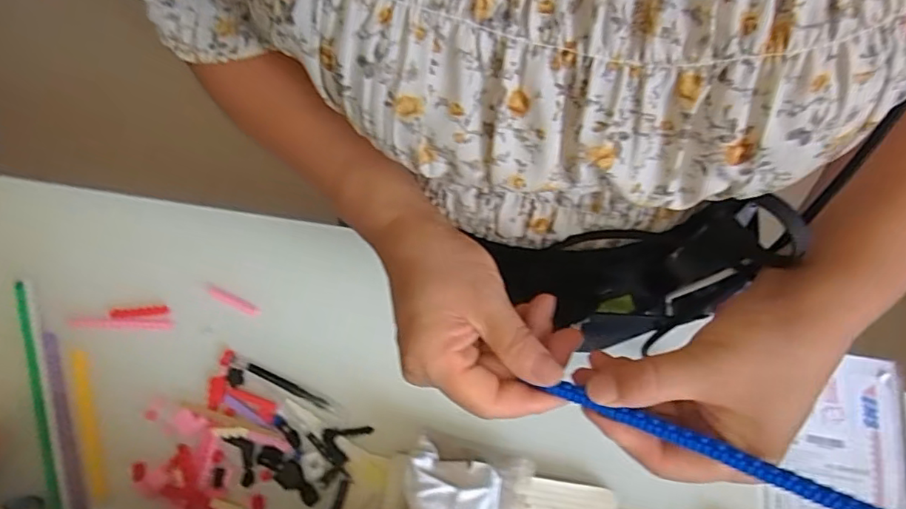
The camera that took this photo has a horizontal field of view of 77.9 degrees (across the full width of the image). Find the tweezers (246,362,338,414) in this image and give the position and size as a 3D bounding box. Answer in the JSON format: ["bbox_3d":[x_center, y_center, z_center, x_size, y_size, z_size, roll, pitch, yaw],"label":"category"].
[{"bbox_3d":[-0.137,0.114,0.477,0.086,0.006,0.009,24,71,9],"label":"tweezers"}]

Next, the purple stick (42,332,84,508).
[{"bbox_3d":[-0.311,0.162,0.453,0.012,0.004,0.212,-21,71,-8],"label":"purple stick"}]

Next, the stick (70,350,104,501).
[{"bbox_3d":[-0.299,0.137,0.460,0.012,0.005,0.124,-20,71,-7],"label":"stick"}]

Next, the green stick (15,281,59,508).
[{"bbox_3d":[-0.334,0.148,0.456,0.011,0.008,0.276,-21,71,-8],"label":"green stick"}]

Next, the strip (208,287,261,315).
[{"bbox_3d":[-0.199,0.042,0.506,0.054,0.011,0.010,23,71,8],"label":"strip"}]

